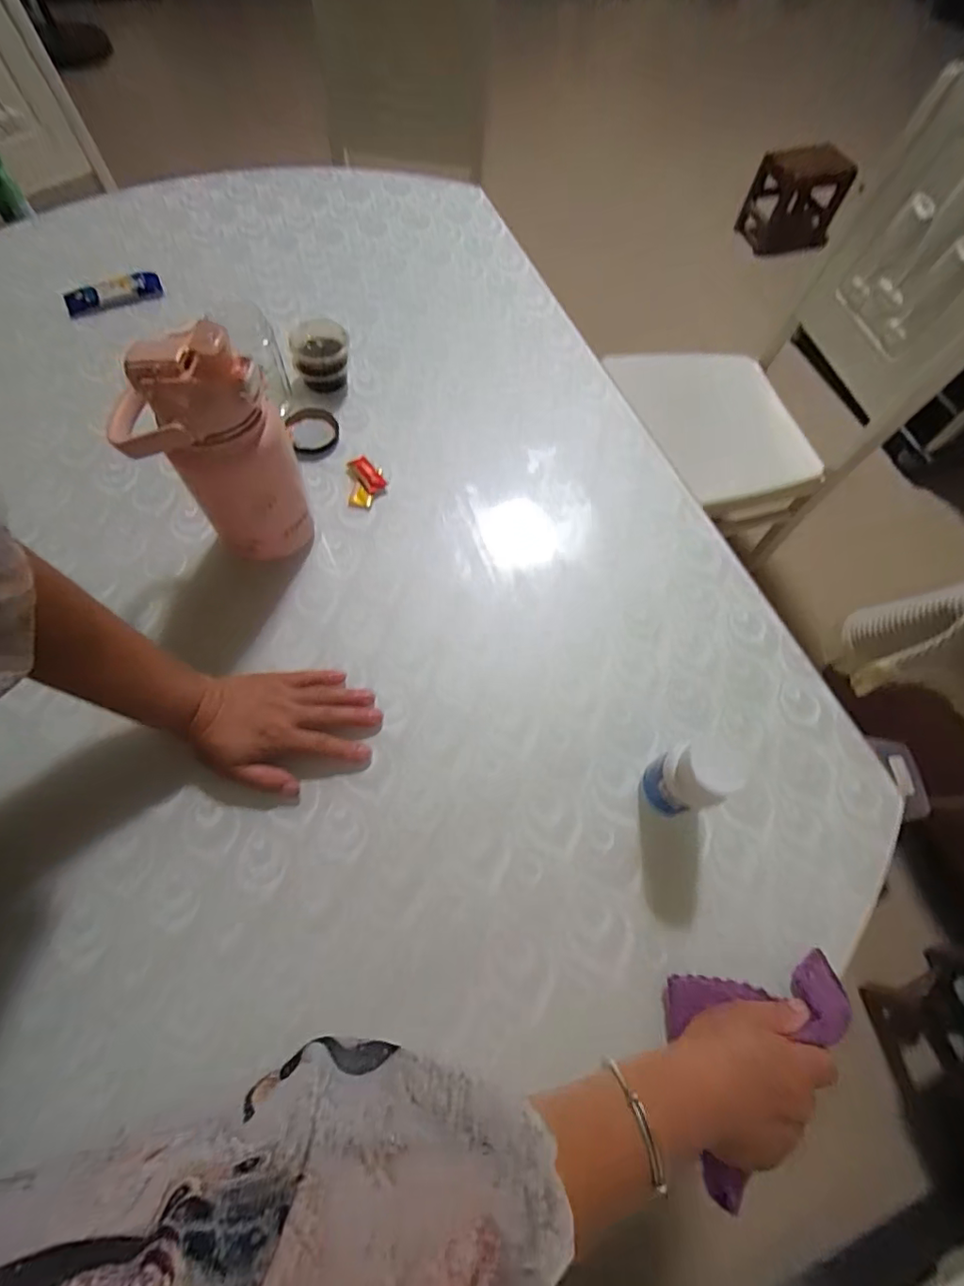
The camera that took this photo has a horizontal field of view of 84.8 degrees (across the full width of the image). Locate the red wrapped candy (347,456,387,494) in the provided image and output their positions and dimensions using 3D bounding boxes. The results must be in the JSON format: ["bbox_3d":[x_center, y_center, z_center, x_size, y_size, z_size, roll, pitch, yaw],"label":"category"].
[{"bbox_3d":[-0.136,-0.198,0.621,0.023,0.010,0.049,-35,70,-17],"label":"red wrapped candy"}]

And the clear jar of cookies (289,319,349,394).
[{"bbox_3d":[-0.201,-0.360,0.672,0.068,0.054,0.079,-6,65,-5],"label":"clear jar of cookies"}]

